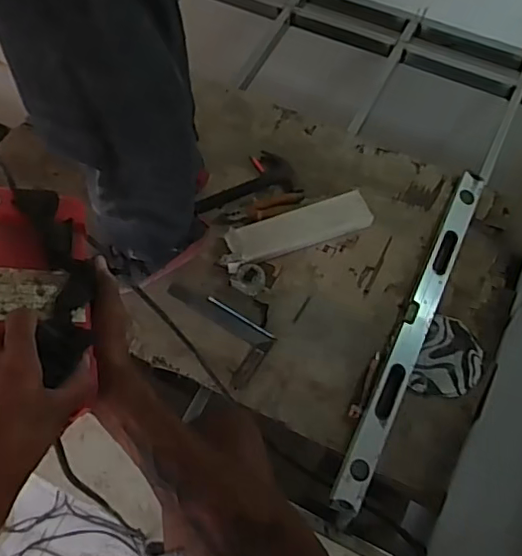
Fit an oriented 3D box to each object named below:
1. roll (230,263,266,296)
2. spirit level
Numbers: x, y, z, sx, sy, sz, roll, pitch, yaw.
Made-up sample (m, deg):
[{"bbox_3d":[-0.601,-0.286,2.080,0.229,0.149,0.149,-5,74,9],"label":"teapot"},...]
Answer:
[{"bbox_3d":[-0.023,0.003,1.176,0.063,0.024,0.064,0,65,0],"label":"roll"},{"bbox_3d":[0.315,0.092,1.138,0.056,0.037,0.781,24,67,11],"label":"spirit level"}]

